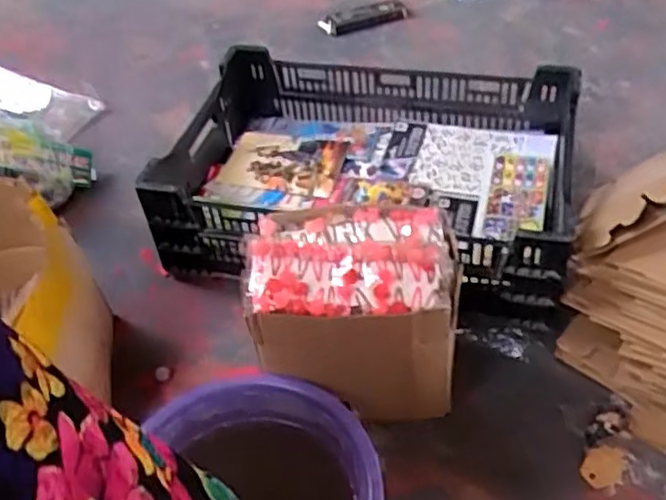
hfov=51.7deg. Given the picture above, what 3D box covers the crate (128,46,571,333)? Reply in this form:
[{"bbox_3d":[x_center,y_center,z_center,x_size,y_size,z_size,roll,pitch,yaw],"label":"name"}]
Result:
[{"bbox_3d":[0.045,-0.129,1.089,0.641,0.166,0.405,10,49,15],"label":"crate"}]

